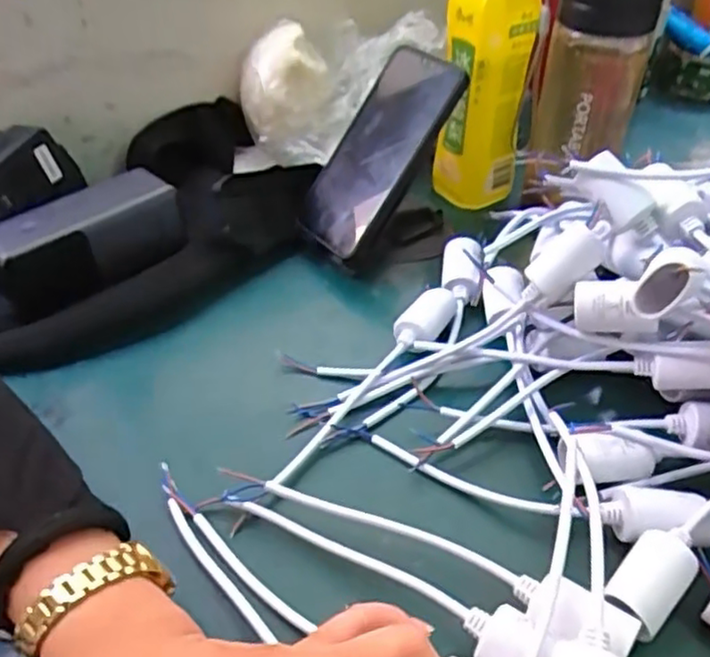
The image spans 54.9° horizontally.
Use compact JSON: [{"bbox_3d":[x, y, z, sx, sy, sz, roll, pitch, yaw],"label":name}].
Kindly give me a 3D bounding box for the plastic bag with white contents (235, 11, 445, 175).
[{"bbox_3d":[-0.018,-0.202,0.585,0.169,0.102,0.104,-31,50,-31],"label":"plastic bag with white contents"}]

